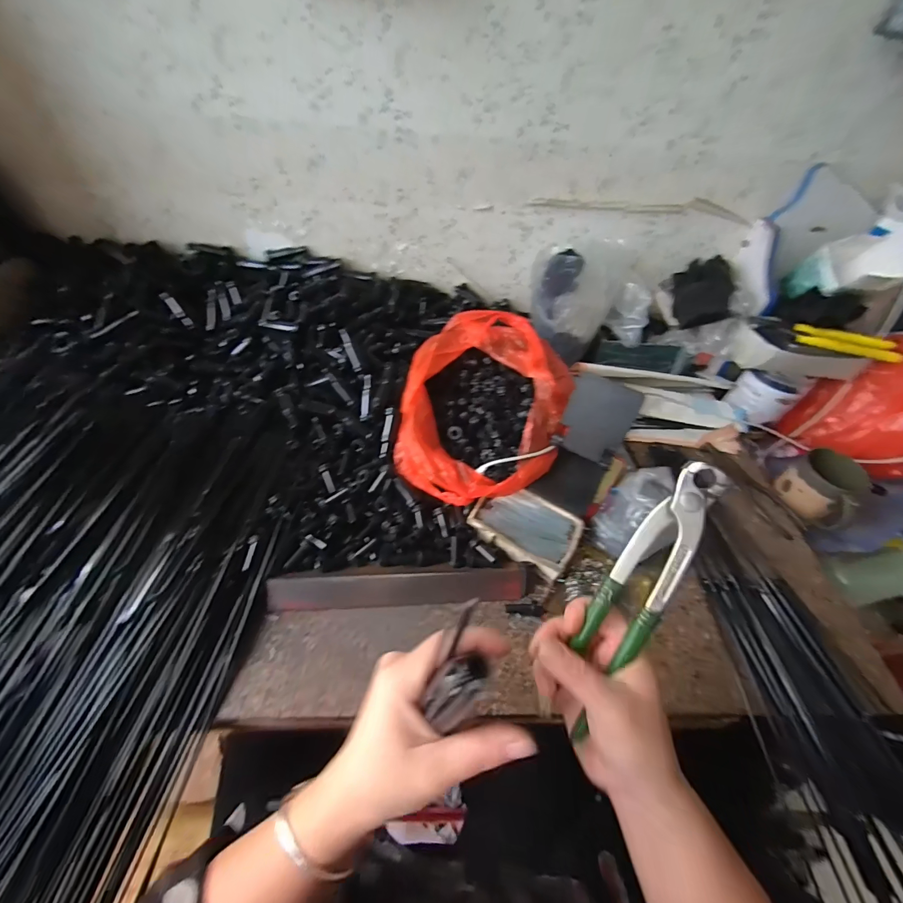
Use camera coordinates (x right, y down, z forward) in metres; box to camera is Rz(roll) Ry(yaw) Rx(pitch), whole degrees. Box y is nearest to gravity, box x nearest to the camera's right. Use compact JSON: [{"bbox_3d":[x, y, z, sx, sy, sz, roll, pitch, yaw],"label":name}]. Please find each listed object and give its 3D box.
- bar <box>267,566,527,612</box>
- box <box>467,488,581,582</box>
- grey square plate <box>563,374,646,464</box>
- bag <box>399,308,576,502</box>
[{"bbox_3d":[-0.058,0.158,0.470,0.285,0.028,0.036,-1,51,-6],"label":"bar"},{"bbox_3d":[0.092,0.094,0.513,0.129,0.025,0.082,24,53,14],"label":"box"},{"bbox_3d":[0.178,-0.040,0.499,0.078,0.095,0.007,27,19,19],"label":"grey square plate"},{"bbox_3d":[0.044,-0.062,0.544,0.218,0.112,0.246,10,51,2],"label":"bag"}]

